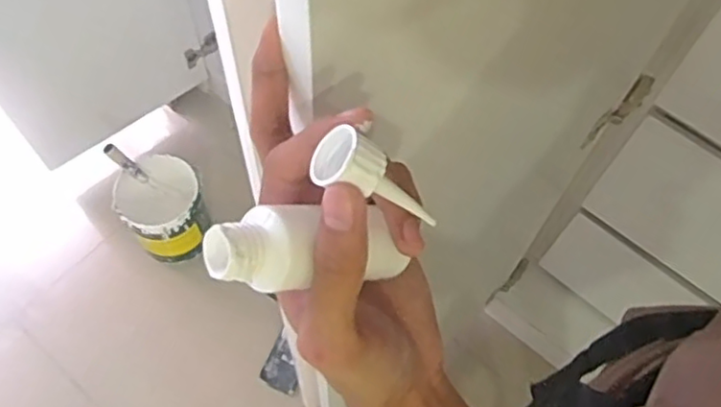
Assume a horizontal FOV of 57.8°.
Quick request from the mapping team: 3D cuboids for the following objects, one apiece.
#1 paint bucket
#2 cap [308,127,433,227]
[{"bbox_3d":[-0.424,0.019,1.427,0.176,0.178,0.175,1,64,-2],"label":"paint bucket"},{"bbox_3d":[0.009,-0.006,0.239,0.056,0.018,0.019,30,56,-37],"label":"cap"}]

